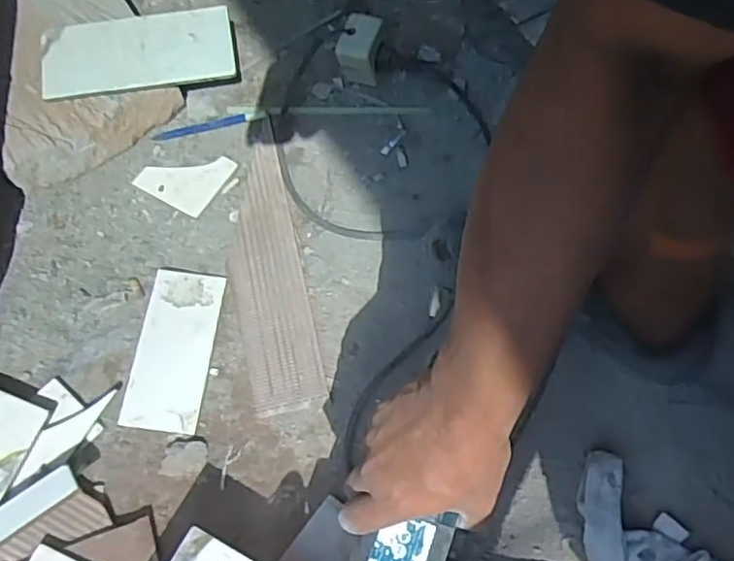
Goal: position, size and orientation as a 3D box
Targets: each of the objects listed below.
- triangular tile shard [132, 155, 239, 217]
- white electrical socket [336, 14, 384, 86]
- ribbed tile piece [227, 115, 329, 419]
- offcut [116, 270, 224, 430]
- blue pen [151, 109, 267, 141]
[{"bbox_3d":[-0.205,-0.121,0.729,0.086,0.008,0.078,26,70,12],"label":"triangular tile shard"},{"bbox_3d":[-0.007,-0.270,0.754,0.044,0.065,0.051,14,68,7],"label":"white electrical socket"},{"bbox_3d":[-0.109,-0.023,0.684,0.074,0.012,0.320,-13,67,-4],"label":"ribbed tile piece"},{"bbox_3d":[-0.195,0.068,0.653,0.074,0.010,0.164,5,67,3],"label":"offcut"},{"bbox_3d":[-0.184,-0.181,0.752,0.132,0.008,0.013,-12,67,-4],"label":"blue pen"}]

